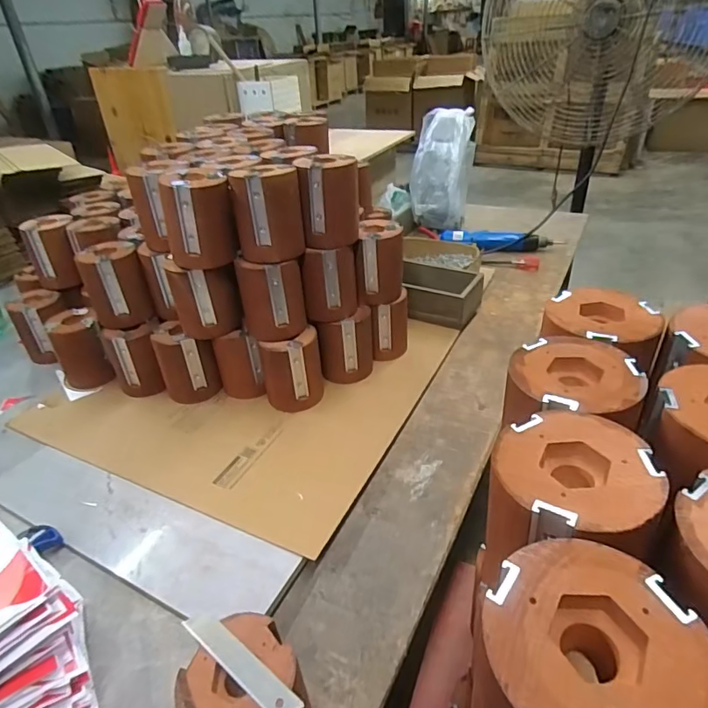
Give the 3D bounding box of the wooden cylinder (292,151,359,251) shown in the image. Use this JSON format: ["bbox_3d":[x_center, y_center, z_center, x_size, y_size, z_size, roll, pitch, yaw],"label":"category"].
[{"bbox_3d":[-0.033,-0.196,0.626,0.074,0.101,0.066,-9,35,-8],"label":"wooden cylinder"}]

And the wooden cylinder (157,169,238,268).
[{"bbox_3d":[-0.187,-0.163,0.590,0.081,0.102,0.070,-12,35,-12],"label":"wooden cylinder"}]

